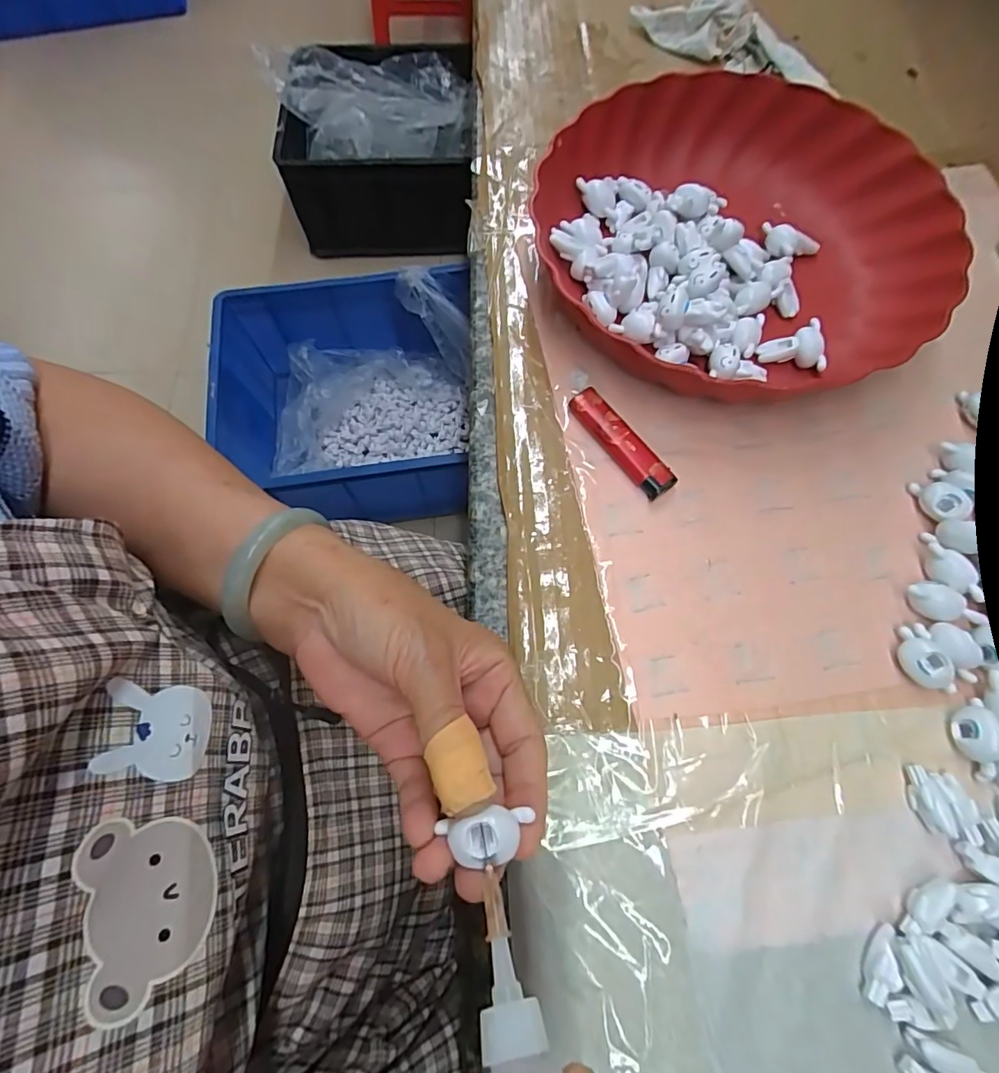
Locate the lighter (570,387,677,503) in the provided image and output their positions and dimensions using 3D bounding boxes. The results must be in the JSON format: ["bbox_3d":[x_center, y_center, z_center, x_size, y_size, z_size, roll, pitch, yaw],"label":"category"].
[{"bbox_3d":[0.069,-0.054,0.296,0.018,0.011,0.075,-35,73,-13],"label":"lighter"}]

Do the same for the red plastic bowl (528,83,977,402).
[{"bbox_3d":[0.145,-0.192,0.326,0.233,0.048,0.226,0,69,-1],"label":"red plastic bowl"}]

